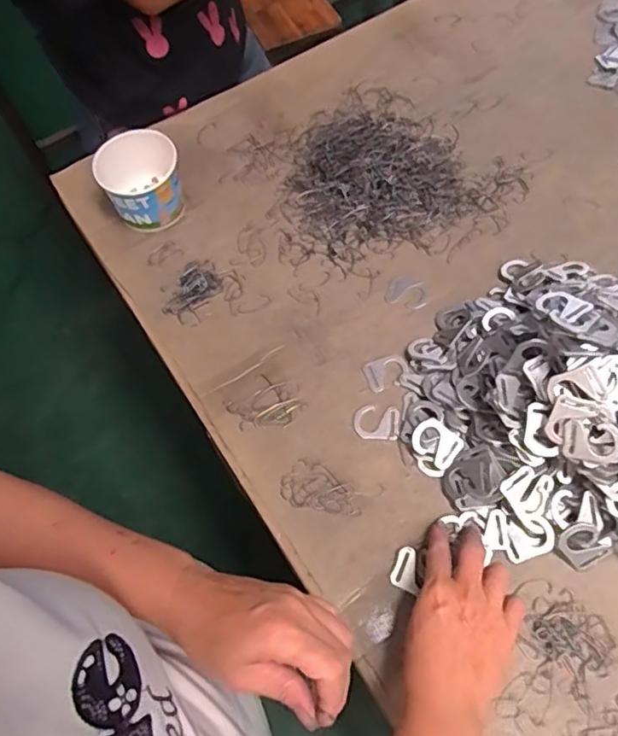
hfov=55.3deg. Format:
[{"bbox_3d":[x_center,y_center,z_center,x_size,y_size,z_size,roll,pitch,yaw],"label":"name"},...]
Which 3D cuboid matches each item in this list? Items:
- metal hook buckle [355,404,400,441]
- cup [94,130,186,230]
[{"bbox_3d":[0.066,0.054,0.580,0.043,0.004,0.035,4,62,6],"label":"metal hook buckle"},{"bbox_3d":[-0.191,-0.213,0.685,0.084,0.079,0.085,-2,62,3],"label":"cup"}]

